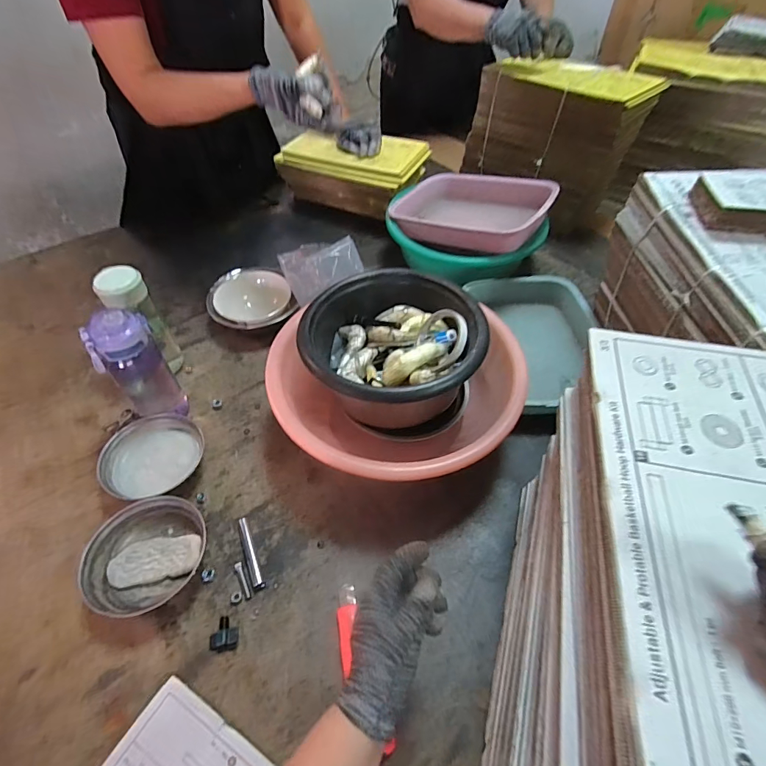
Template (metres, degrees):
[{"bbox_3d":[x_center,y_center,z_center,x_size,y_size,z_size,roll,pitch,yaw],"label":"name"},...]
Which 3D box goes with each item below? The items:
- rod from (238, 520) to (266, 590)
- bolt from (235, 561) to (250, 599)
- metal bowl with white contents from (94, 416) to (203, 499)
[{"bbox_3d":[-0.178,0.227,0.557,0.013,0.012,0.096,-21,56,-16],"label":"rod"},{"bbox_3d":[-0.180,0.253,0.535,0.009,0.010,0.046,-20,55,-15],"label":"bolt"},{"bbox_3d":[-0.343,0.115,0.631,0.143,0.046,0.129,-20,55,-15],"label":"metal bowl with white contents"}]

